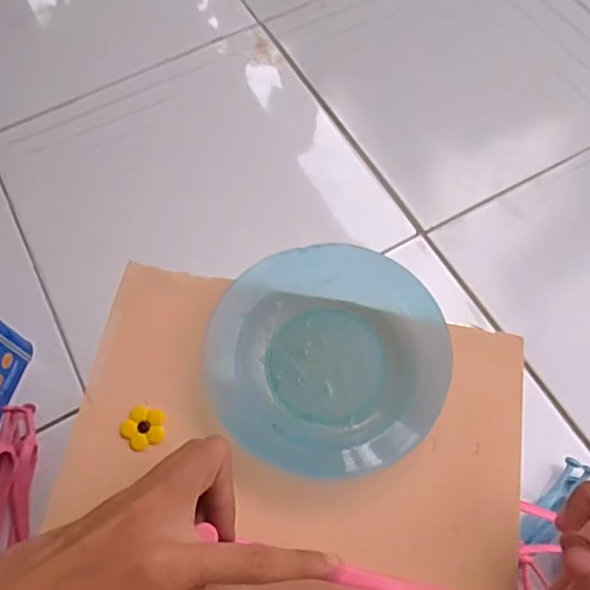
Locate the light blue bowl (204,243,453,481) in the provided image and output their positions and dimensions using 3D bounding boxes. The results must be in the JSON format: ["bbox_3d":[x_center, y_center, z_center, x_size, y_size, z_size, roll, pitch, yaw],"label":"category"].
[{"bbox_3d":[0.018,0.034,0.320,0.125,0.025,0.120,-1,64,2],"label":"light blue bowl"}]

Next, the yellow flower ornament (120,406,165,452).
[{"bbox_3d":[-0.083,0.073,0.320,0.023,0.004,0.022,-1,64,2],"label":"yellow flower ornament"}]

